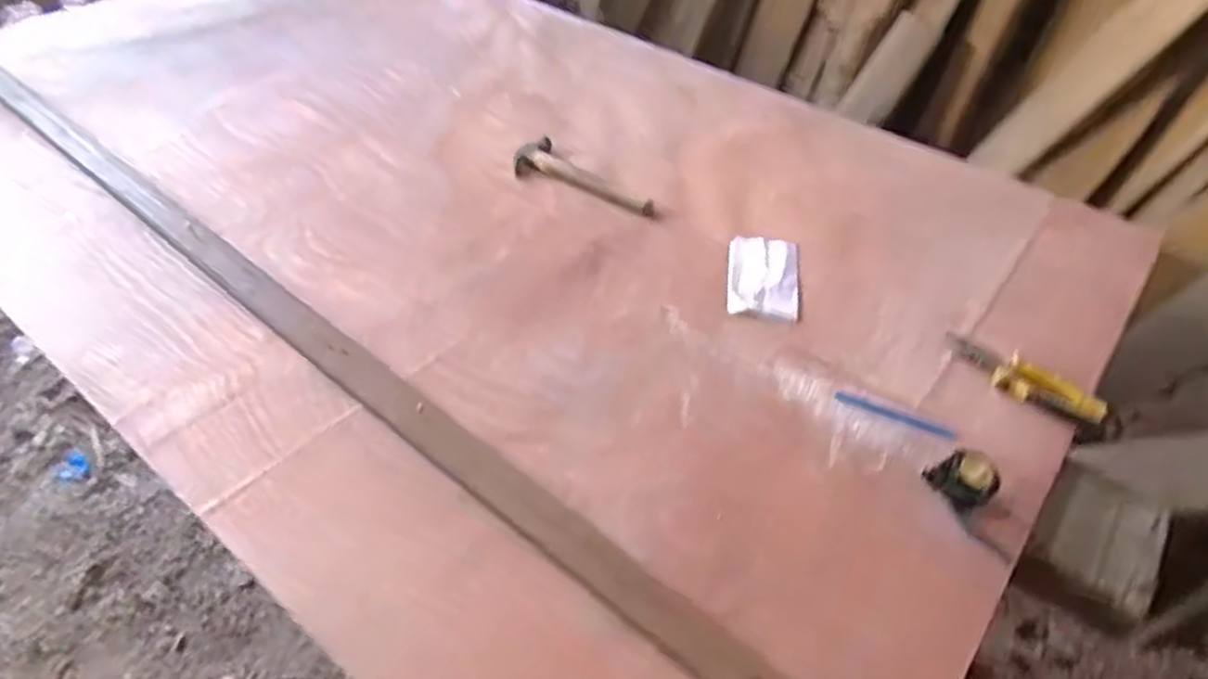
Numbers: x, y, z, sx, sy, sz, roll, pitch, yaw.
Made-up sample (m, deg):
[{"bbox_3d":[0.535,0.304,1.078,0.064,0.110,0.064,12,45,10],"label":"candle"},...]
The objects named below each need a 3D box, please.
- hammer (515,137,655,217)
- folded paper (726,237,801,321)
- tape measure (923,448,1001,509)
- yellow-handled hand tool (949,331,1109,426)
[{"bbox_3d":[-0.036,-0.255,1.198,0.256,0.022,0.094,34,54,24],"label":"hammer"},{"bbox_3d":[0.229,-0.092,1.059,0.099,0.014,0.163,9,45,6],"label":"folded paper"},{"bbox_3d":[0.389,0.152,0.798,0.057,0.044,0.057,-20,53,-22],"label":"tape measure"},{"bbox_3d":[0.521,0.050,0.922,0.062,0.017,0.187,-30,57,-28],"label":"yellow-handled hand tool"}]

